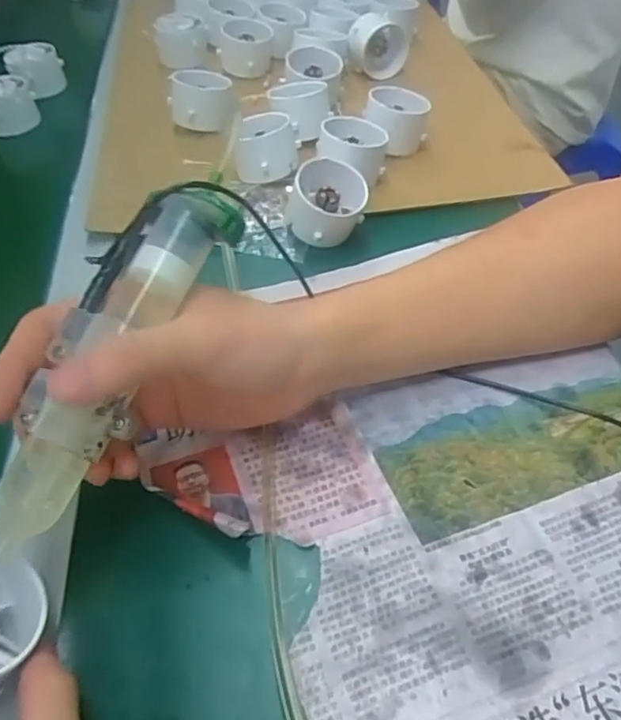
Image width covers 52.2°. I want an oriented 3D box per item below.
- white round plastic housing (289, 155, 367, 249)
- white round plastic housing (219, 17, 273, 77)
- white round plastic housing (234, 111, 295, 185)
[{"bbox_3d":[0.013,-0.107,0.441,0.050,0.047,0.049,-1,47,1],"label":"white round plastic housing"},{"bbox_3d":[-0.063,-0.311,0.626,0.052,0.039,0.058,-7,47,-1],"label":"white round plastic housing"},{"bbox_3d":[-0.034,-0.165,0.493,0.043,0.043,0.052,-1,47,0],"label":"white round plastic housing"}]

